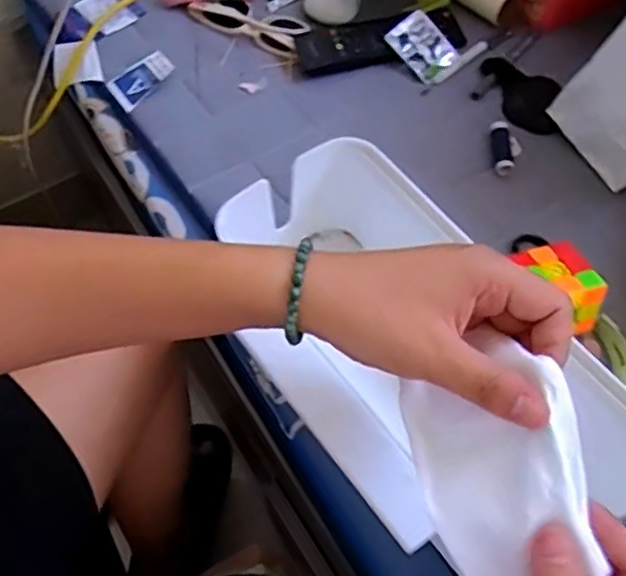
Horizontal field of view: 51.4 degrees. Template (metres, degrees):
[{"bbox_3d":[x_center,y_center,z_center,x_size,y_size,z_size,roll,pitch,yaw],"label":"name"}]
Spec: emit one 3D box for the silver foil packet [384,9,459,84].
[{"bbox_3d":[0.120,-0.262,0.706,0.056,0.010,0.071,-39,91,-11],"label":"silver foil packet"}]

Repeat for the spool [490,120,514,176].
[{"bbox_3d":[0.187,-0.139,0.643,0.018,0.014,0.058,1,61,0],"label":"spool"}]

